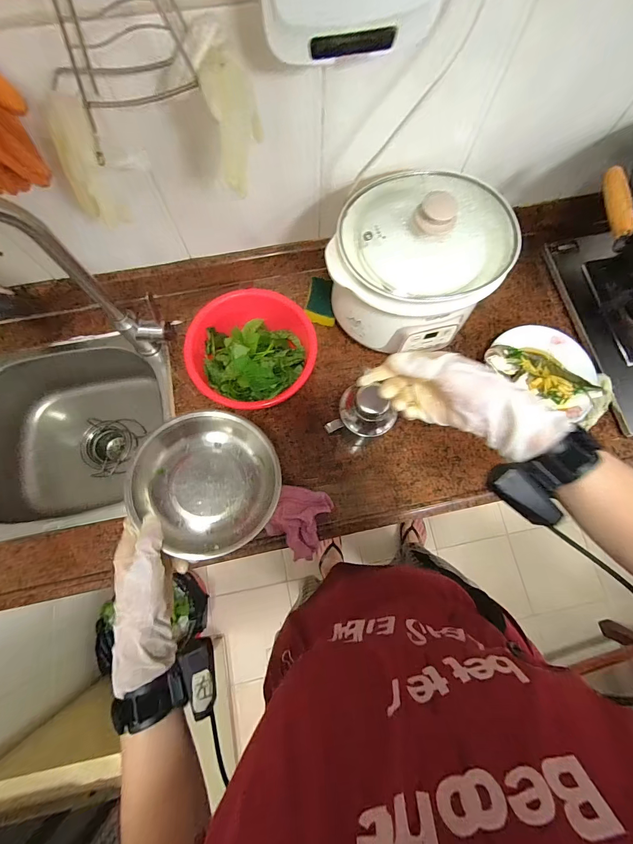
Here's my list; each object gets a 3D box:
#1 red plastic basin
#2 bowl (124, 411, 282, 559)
[{"bbox_3d":[-0.110,-0.116,0.601,0.214,0.107,0.182,-16,77,-6],"label":"red plastic basin"},{"bbox_3d":[-0.140,0.078,0.444,0.175,0.063,0.178,0,75,-2],"label":"bowl"}]

